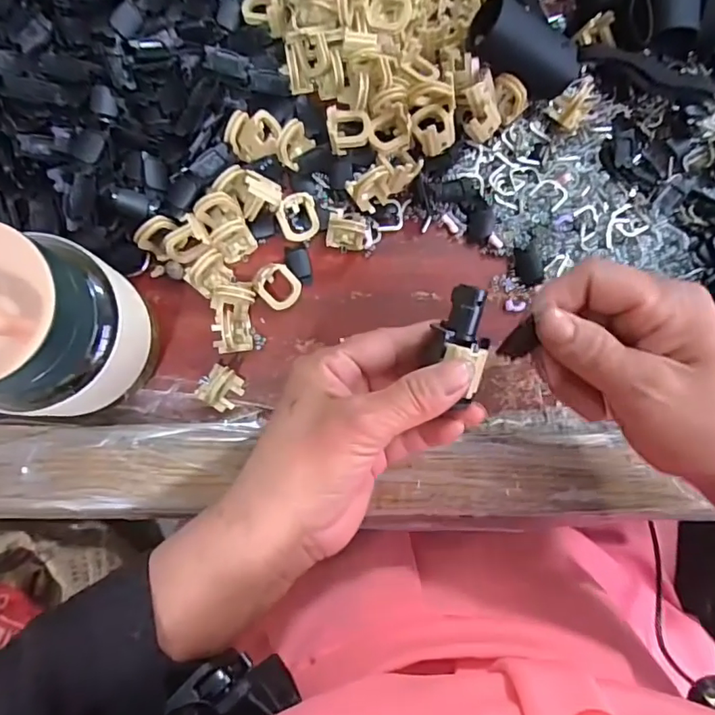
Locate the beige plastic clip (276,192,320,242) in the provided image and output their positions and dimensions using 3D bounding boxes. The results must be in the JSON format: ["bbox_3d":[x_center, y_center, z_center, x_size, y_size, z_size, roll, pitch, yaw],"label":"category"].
[{"bbox_3d":[-0.033,-0.079,0.295,0.025,0.005,0.025,-13,119,-24],"label":"beige plastic clip"}]

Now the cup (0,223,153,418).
[{"bbox_3d":[-0.130,-0.014,0.211,0.064,0.115,0.067,0,85,-3],"label":"cup"}]

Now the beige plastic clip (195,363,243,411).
[{"bbox_3d":[-0.075,0.017,0.287,0.022,0.008,0.022,35,84,1],"label":"beige plastic clip"}]

